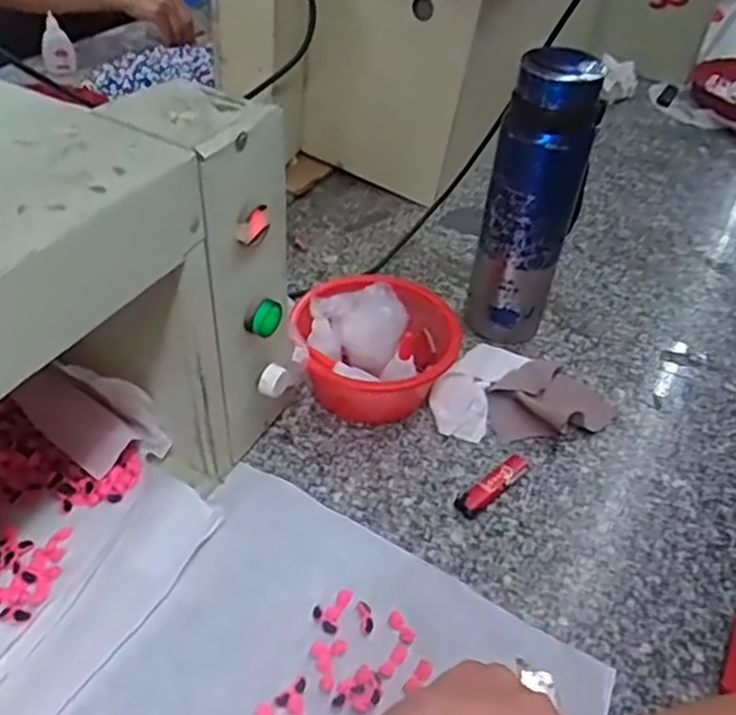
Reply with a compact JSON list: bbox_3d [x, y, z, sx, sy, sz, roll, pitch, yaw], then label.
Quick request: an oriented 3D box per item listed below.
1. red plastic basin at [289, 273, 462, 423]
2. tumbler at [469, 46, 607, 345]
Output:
[{"bbox_3d":[0.009,-0.012,0.645,0.131,0.110,0.136,15,44,11],"label":"red plastic basin"},{"bbox_3d":[0.151,-0.136,0.662,0.077,0.266,0.063,21,46,17],"label":"tumbler"}]

